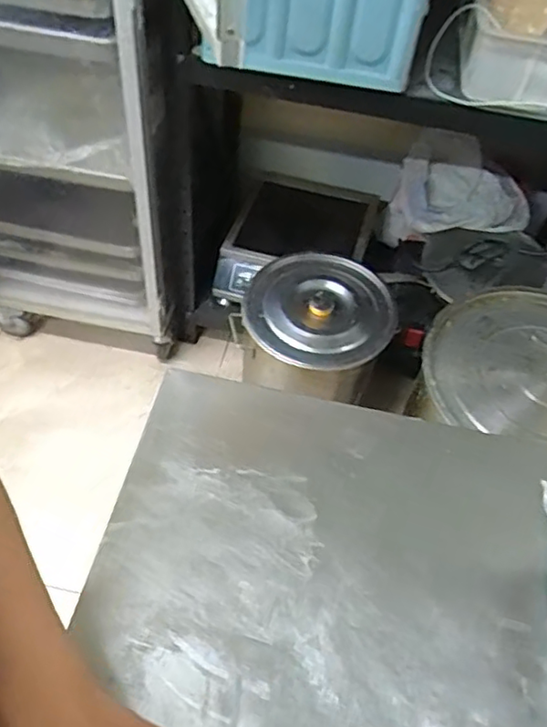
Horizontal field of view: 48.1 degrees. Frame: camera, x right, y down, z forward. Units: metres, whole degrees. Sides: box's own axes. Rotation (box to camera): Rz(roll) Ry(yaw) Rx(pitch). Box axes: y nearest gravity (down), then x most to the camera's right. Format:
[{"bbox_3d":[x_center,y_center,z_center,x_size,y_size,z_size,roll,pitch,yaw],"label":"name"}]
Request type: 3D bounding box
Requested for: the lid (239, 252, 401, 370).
[{"bbox_3d":[0.101,-0.122,1.302,0.305,0.052,0.292,3,52,-4],"label":"lid"}]

